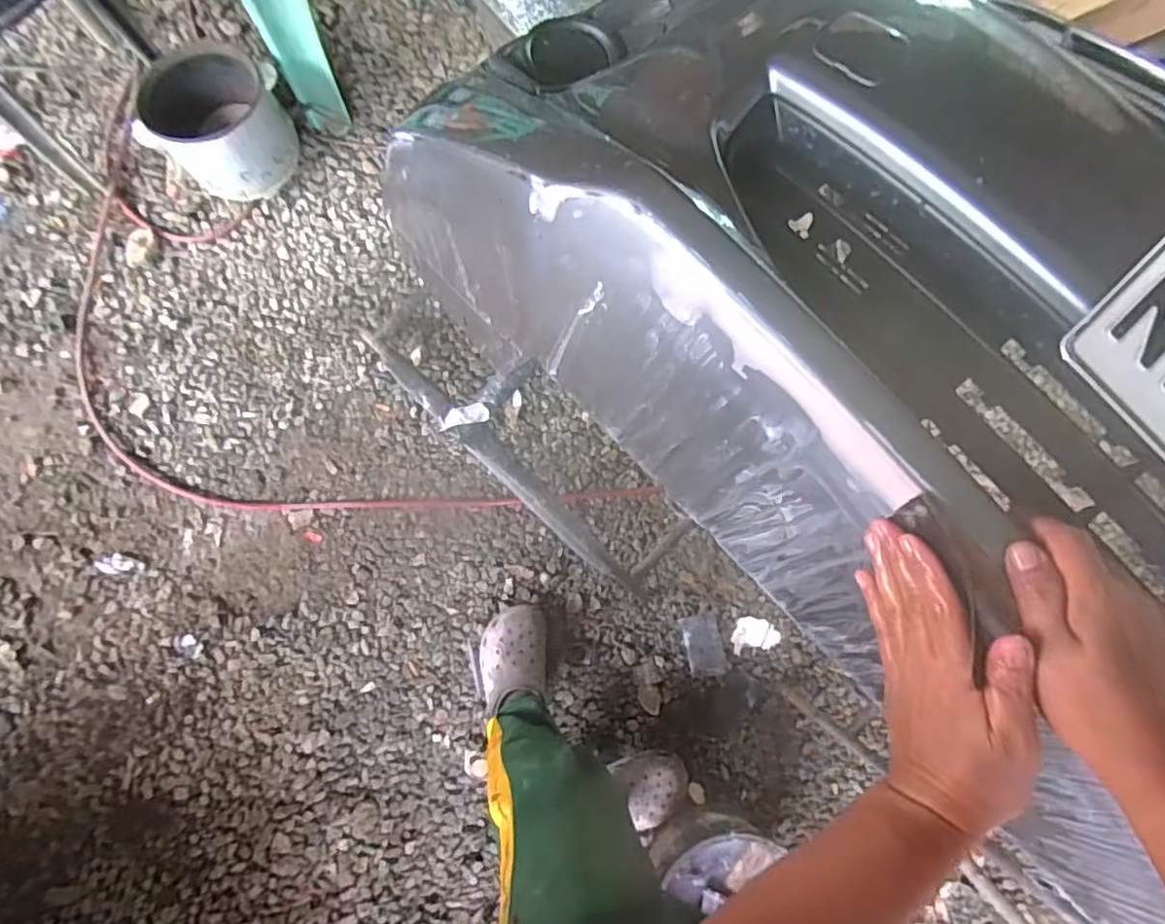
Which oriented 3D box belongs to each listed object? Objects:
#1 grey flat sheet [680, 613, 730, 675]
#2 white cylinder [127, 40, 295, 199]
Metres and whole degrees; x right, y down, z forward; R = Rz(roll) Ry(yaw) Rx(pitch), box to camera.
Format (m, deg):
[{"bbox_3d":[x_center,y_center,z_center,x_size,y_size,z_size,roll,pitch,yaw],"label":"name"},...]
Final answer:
[{"bbox_3d":[0.241,0.363,1.258,0.075,0.005,0.117,-12,78,-3],"label":"grey flat sheet"},{"bbox_3d":[-0.739,-0.700,1.325,0.231,0.214,0.240,1,79,-4],"label":"white cylinder"}]

